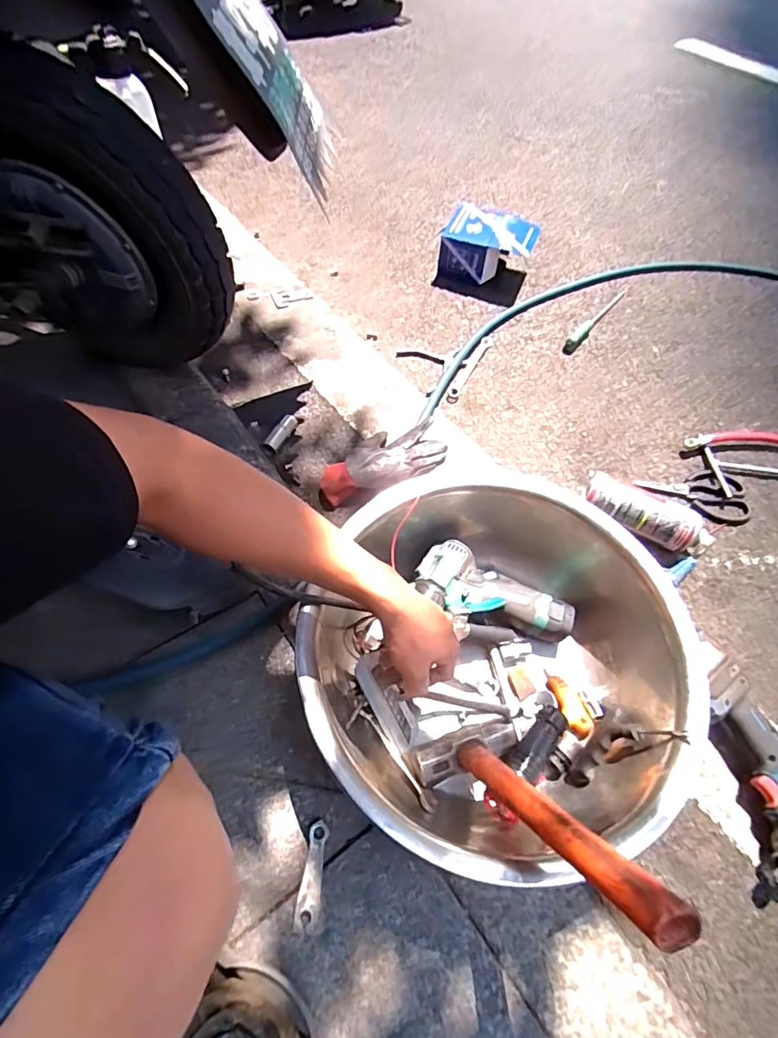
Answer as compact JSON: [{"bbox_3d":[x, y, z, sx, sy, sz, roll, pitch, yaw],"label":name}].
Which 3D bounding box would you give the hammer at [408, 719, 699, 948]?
[{"bbox_3d":[0.123,0.243,0.432,0.111,0.309,0.036,-22,90,-17],"label":"hammer"}]

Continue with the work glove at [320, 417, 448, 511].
[{"bbox_3d":[-0.014,-0.092,0.799,0.221,0.039,0.102,-28,63,-20],"label":"work glove"}]

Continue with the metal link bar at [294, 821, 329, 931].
[{"bbox_3d":[-0.079,0.365,0.517,0.019,0.014,0.090,8,57,1],"label":"metal link bar"}]

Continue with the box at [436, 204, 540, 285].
[{"bbox_3d":[0.216,-0.594,1.111,0.193,0.103,0.131,17,58,7],"label":"box"}]

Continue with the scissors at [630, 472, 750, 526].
[{"bbox_3d":[0.499,-0.044,0.827,0.176,0.007,0.102,8,57,1],"label":"scissors"}]

